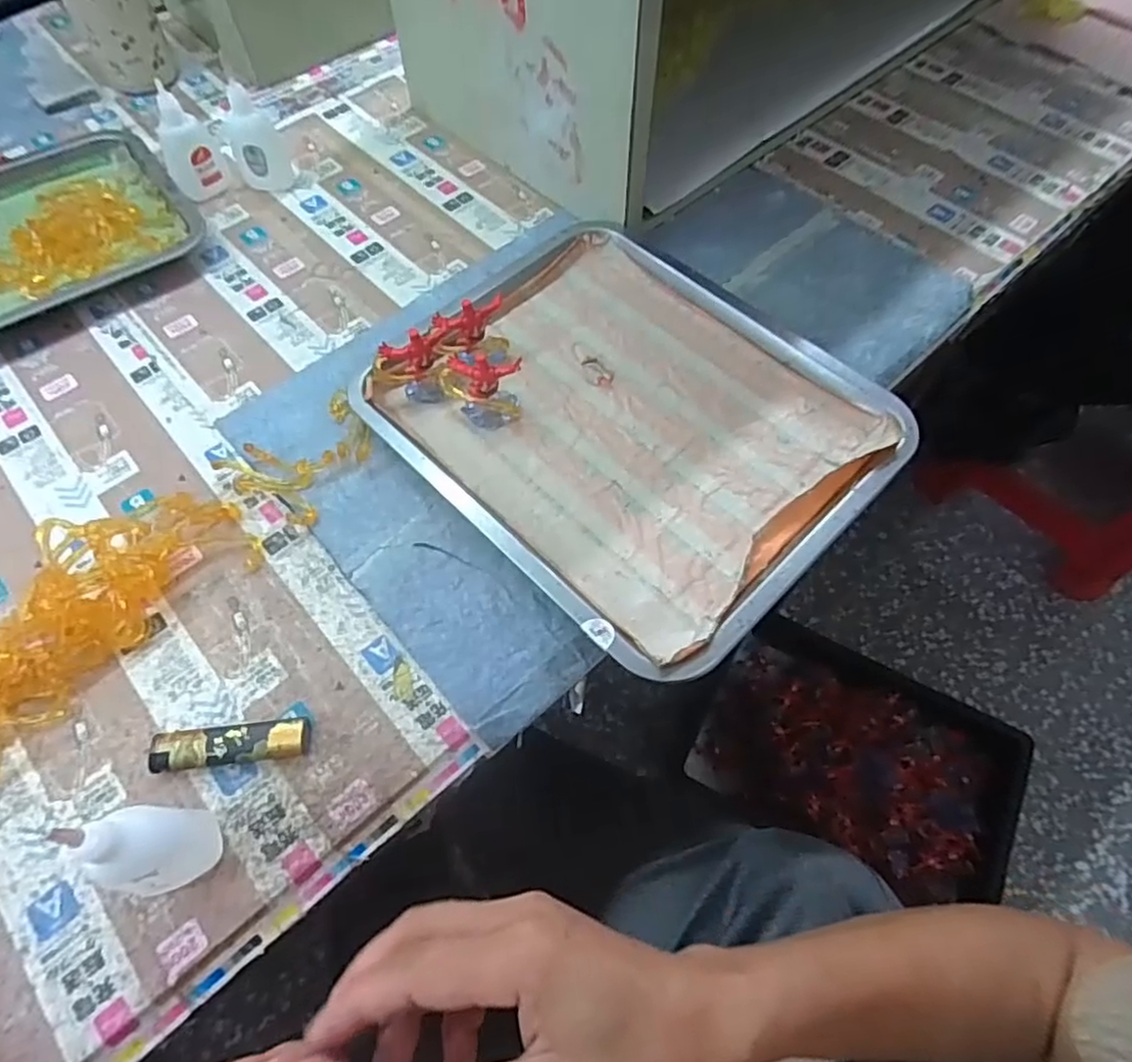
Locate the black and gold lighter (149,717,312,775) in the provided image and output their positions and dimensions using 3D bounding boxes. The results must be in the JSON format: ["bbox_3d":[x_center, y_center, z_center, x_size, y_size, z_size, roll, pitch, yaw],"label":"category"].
[{"bbox_3d":[-0.177,0.113,0.356,0.078,0.013,0.020,-6,62,-3],"label":"black and gold lighter"}]

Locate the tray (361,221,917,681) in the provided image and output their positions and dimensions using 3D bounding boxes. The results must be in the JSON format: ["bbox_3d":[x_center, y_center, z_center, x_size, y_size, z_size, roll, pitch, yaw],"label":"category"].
[{"bbox_3d":[0.038,-0.080,0.450,0.257,0.032,0.309,-41,69,-20],"label":"tray"}]

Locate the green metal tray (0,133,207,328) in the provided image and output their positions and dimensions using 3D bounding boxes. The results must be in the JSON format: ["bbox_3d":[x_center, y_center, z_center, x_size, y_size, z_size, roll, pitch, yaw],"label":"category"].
[{"bbox_3d":[-0.472,-0.228,0.539,0.304,0.024,0.204,-36,68,-18],"label":"green metal tray"}]

